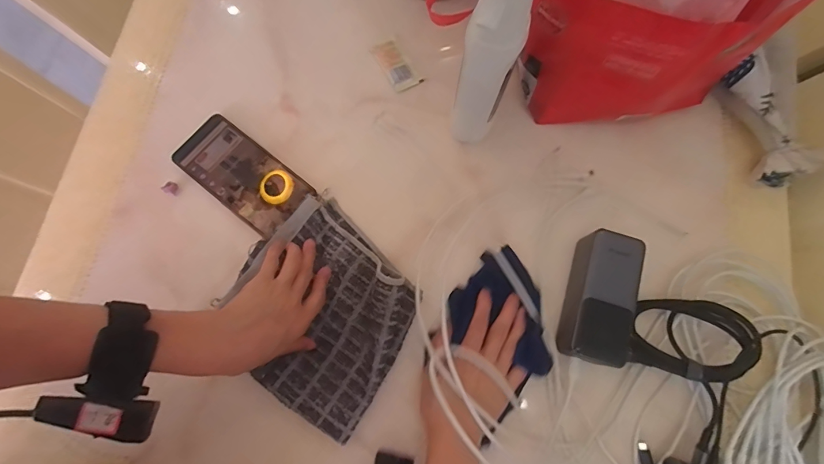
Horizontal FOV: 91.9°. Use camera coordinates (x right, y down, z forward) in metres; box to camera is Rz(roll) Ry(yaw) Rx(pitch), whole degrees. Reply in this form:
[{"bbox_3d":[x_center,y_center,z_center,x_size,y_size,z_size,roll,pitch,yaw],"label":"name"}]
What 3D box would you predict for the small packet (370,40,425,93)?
[{"bbox_3d":[-0.020,-0.210,0.505,0.037,0.008,0.072,-31,78,-7],"label":"small packet"}]

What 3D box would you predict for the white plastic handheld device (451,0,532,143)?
[{"bbox_3d":[0.068,-0.149,0.347,0.046,0.273,0.069,11,76,3],"label":"white plastic handheld device"}]

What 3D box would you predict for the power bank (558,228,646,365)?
[{"bbox_3d":[0.195,0.068,0.407,0.061,0.049,0.131,17,77,4],"label":"power bank"}]

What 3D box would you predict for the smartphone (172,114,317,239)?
[{"bbox_3d":[-0.196,-0.067,0.460,0.160,0.014,0.077,37,79,9],"label":"smartphone"}]

